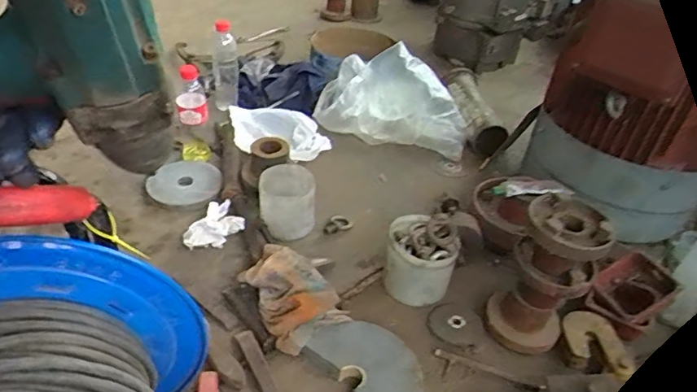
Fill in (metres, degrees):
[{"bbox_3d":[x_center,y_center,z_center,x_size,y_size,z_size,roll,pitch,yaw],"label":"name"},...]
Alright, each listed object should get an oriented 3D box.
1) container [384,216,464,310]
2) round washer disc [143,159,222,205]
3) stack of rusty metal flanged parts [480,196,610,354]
[{"bbox_3d":[0.118,0.108,0.891,0.116,0.118,0.110,14,39,9],"label":"container"},{"bbox_3d":[-0.328,-0.030,1.074,0.134,0.019,0.135,2,46,-2],"label":"round washer disc"},{"bbox_3d":[0.292,0.126,0.797,0.113,0.234,0.112,28,43,25],"label":"stack of rusty metal flanged parts"}]

